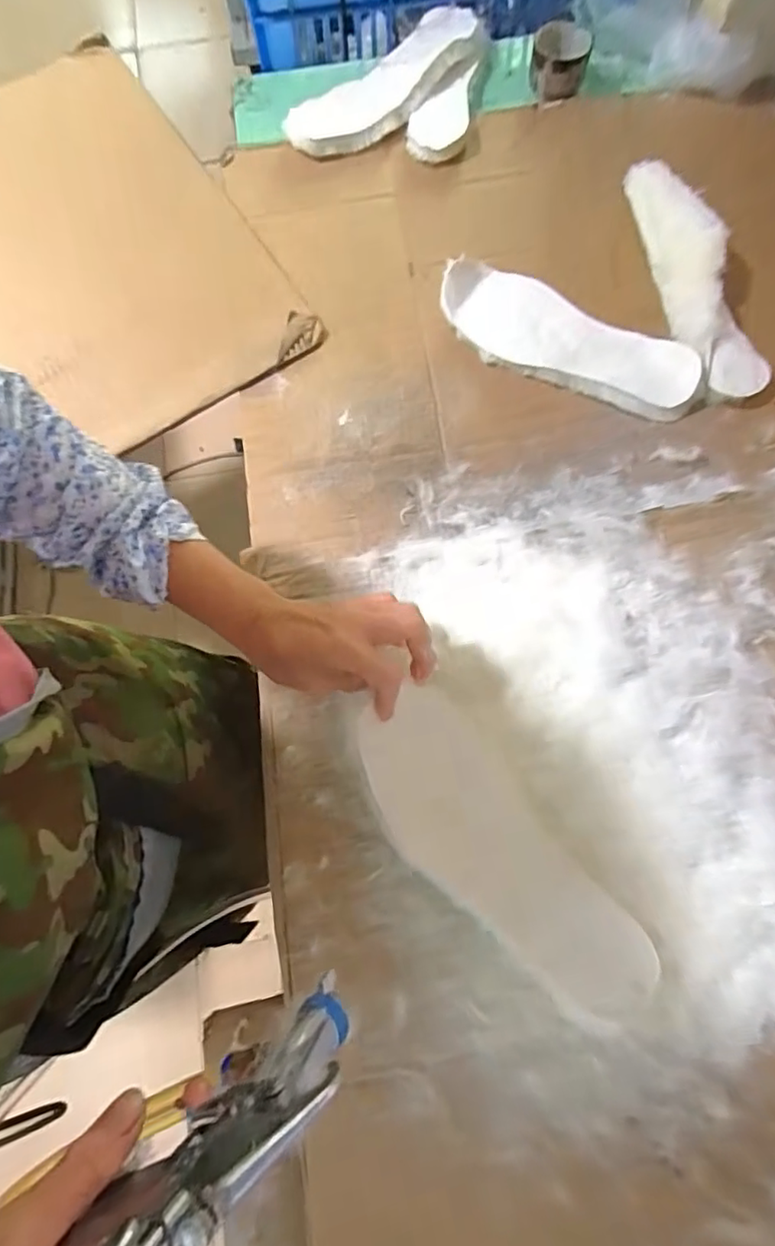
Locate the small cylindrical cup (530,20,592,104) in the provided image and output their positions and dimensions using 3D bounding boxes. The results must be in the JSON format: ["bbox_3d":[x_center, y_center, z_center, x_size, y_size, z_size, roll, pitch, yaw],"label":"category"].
[{"bbox_3d":[0.194,-0.633,0.653,0.061,0.041,0.063,-1,74,2],"label":"small cylindrical cup"}]

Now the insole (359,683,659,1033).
[{"bbox_3d":[0.069,0.159,0.401,0.093,0.021,0.239,-38,71,-3],"label":"insole"}]

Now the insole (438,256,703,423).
[{"bbox_3d":[0.166,-0.266,0.542,0.245,0.015,0.084,23,93,8],"label":"insole"}]

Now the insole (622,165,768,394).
[{"bbox_3d":[0.286,-0.329,0.548,0.066,0.048,0.257,-16,74,-3],"label":"insole"}]

